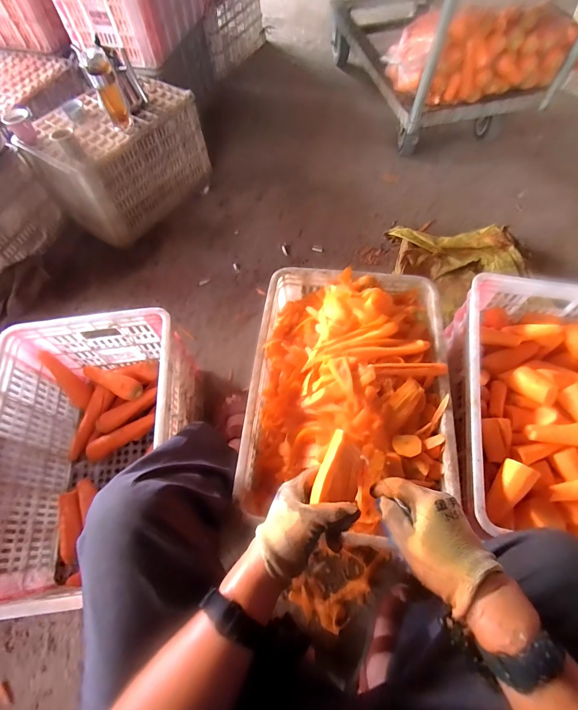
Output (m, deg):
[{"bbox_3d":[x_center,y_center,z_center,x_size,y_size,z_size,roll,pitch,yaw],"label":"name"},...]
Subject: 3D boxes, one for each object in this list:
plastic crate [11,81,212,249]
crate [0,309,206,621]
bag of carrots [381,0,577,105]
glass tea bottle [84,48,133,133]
[{"bbox_3d":[-0.575,-0.692,1.228,0.335,0.301,0.501,25,65,16],"label":"plastic crate"},{"bbox_3d":[-0.395,0.207,0.730,0.358,0.282,0.501,-7,61,0],"label":"crate"},{"bbox_3d":[0.650,-0.961,1.088,0.629,0.198,0.198,-11,61,-3],"label":"bag of carrots"},{"bbox_3d":[-0.526,-0.767,1.024,0.072,0.189,0.085,-24,62,-10],"label":"glass tea bottle"}]

